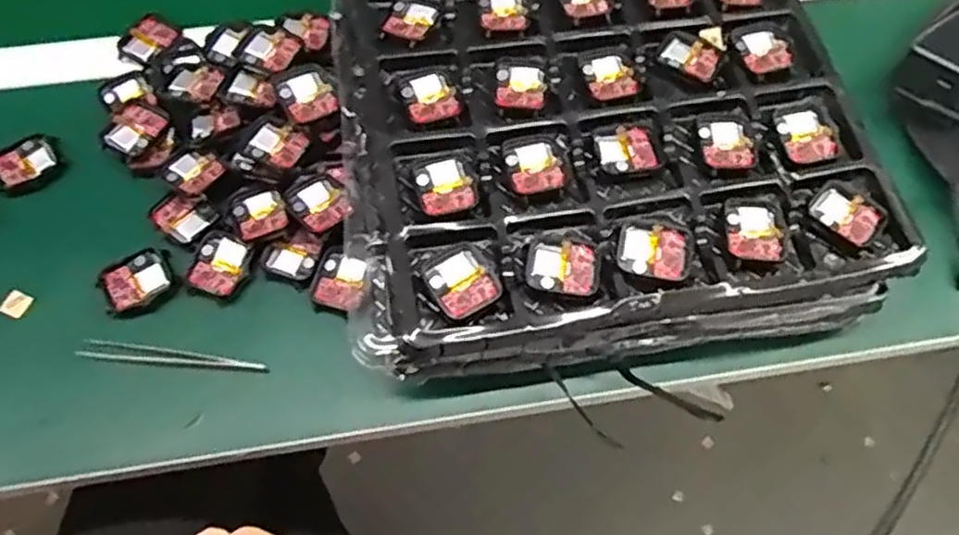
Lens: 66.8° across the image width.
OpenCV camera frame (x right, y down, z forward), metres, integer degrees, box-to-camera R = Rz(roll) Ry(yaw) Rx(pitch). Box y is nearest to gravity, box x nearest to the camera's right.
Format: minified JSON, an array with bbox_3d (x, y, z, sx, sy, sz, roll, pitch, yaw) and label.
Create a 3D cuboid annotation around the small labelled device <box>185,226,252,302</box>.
[{"bbox_3d":[-0.169,-0.003,0.477,0.038,0.010,0.044,18,64,7],"label":"small labelled device"}]

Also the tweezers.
[{"bbox_3d":[-0.190,0.054,0.454,0.114,0.008,0.014,5,63,1],"label":"tweezers"}]

